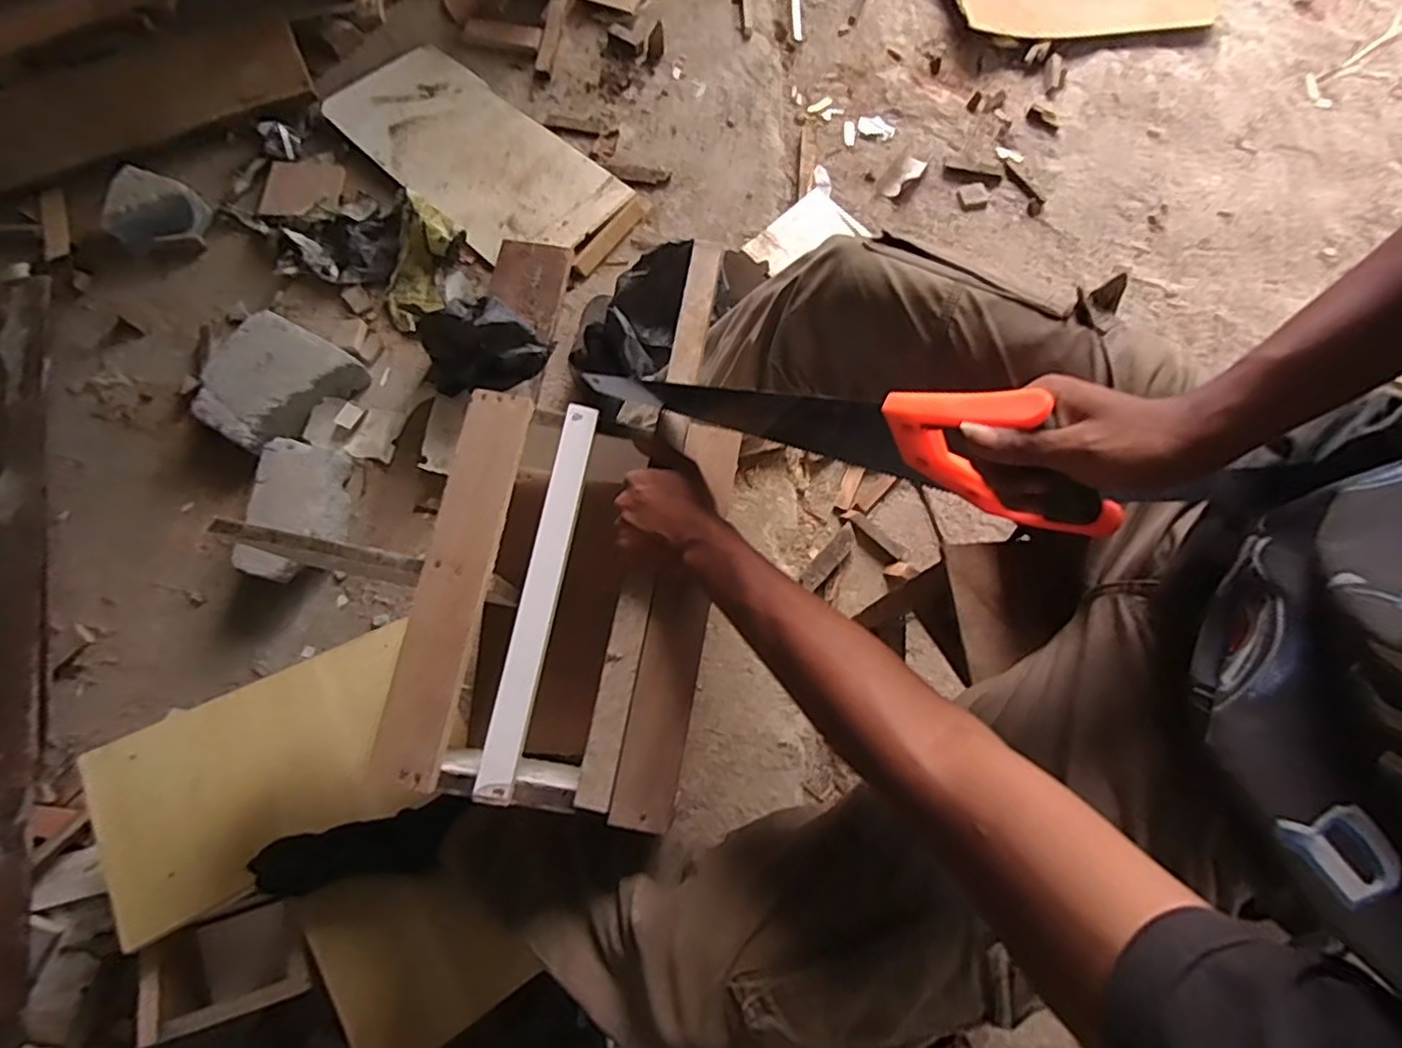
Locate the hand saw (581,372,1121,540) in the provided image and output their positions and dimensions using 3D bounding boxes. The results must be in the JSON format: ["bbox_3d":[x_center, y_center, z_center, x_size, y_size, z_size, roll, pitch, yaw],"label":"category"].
[{"bbox_3d":[0.078,-0.080,0.495,0.419,0.110,0.026,19,73,35],"label":"hand saw"}]

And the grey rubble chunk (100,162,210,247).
[{"bbox_3d":[-0.915,-0.522,1.087,0.138,0.062,0.117,15,75,2],"label":"grey rubble chunk"}]

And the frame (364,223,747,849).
[{"bbox_3d":[-0.103,-0.001,0.660,0.238,0.192,0.511,10,75,1],"label":"frame"}]

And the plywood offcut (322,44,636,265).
[{"bbox_3d":[-0.403,-0.661,1.149,0.537,0.012,0.256,41,78,8],"label":"plywood offcut"}]

